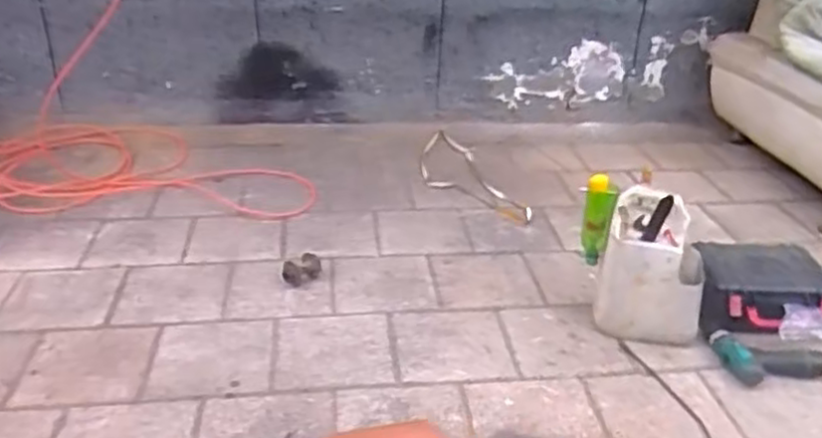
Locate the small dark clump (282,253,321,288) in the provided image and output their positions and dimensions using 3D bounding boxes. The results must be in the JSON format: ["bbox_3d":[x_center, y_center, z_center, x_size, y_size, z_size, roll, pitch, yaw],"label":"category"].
[{"bbox_3d":[-0.259,0.120,1.679,0.097,0.047,0.075,-19,34,-29],"label":"small dark clump"}]

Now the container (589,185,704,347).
[{"bbox_3d":[0.509,0.082,1.480,0.214,0.315,0.170,8,31,15],"label":"container"}]

